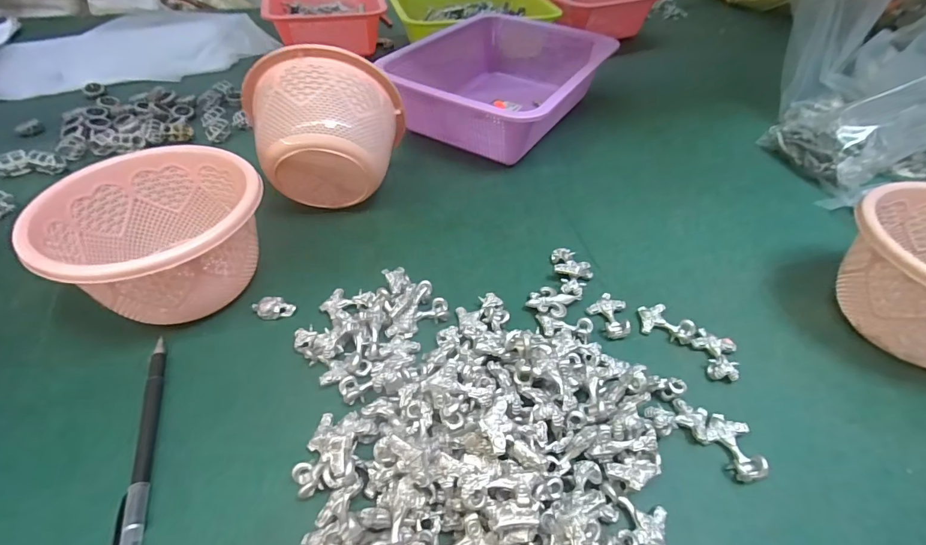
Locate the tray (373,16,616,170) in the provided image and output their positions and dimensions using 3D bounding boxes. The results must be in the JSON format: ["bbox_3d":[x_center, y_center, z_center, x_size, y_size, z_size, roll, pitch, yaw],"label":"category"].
[{"bbox_3d":[0.056,-0.258,0.587,0.219,0.080,0.288,25,51,20],"label":"tray"}]

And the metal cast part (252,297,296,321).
[{"bbox_3d":[-0.150,0.029,0.346,0.031,0.011,0.016,-4,47,-5],"label":"metal cast part"}]

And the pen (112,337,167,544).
[{"bbox_3d":[-0.197,0.102,0.272,0.012,0.009,0.149,-12,49,-13],"label":"pen"}]

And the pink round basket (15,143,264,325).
[{"bbox_3d":[-0.230,-0.024,0.344,0.142,0.085,0.137,1,47,-1],"label":"pink round basket"}]

